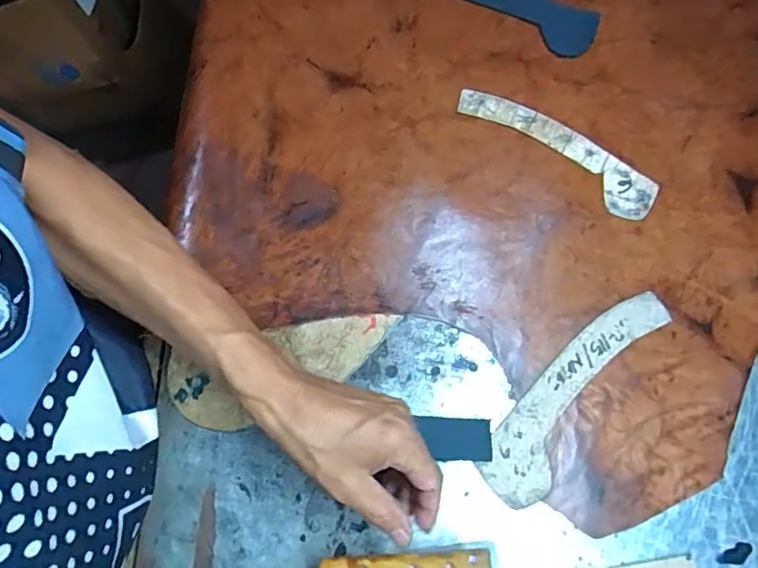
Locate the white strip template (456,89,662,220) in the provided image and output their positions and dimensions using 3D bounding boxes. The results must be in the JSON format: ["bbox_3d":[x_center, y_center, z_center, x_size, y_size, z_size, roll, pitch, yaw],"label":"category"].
[{"bbox_3d":[0.162,-0.126,0.490,0.197,0.005,0.049,34,77,9],"label":"white strip template"}]

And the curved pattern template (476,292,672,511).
[{"bbox_3d":[0.160,0.086,0.434,0.053,0.004,0.207,39,78,10],"label":"curved pattern template"}]

